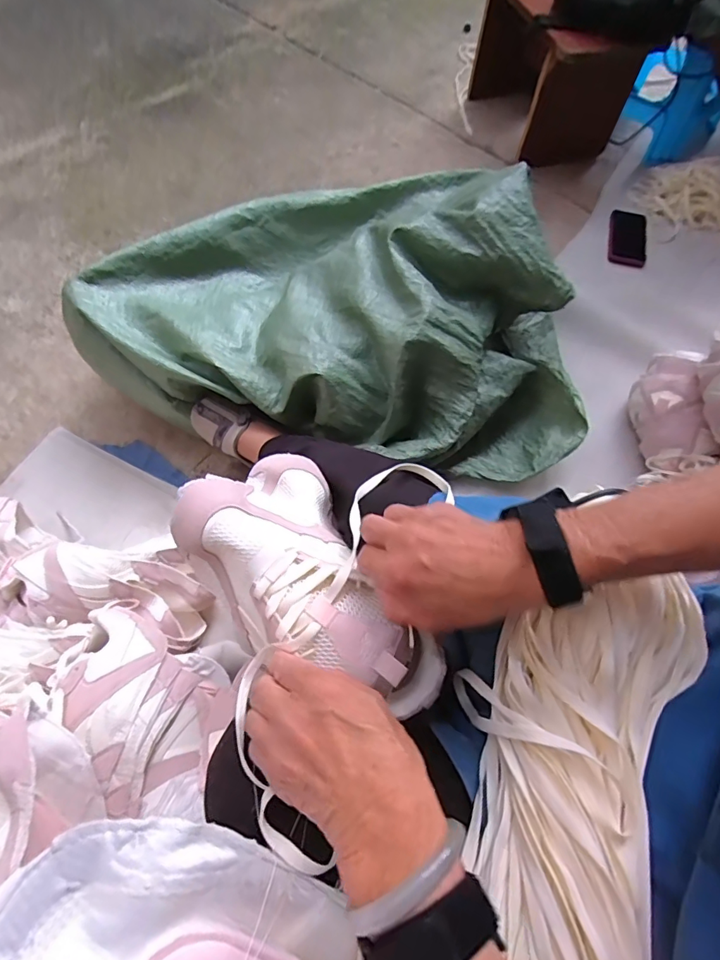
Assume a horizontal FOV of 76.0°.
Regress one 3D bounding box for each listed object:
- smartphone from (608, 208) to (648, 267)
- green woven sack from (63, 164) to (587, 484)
[{"bbox_3d":[0.619,-0.561,1.063,0.087,0.014,0.167,13,70,-1],"label":"smartphone"},{"bbox_3d":[-0.012,-0.305,0.800,0.792,0.260,0.540,10,67,2],"label":"green woven sack"}]

